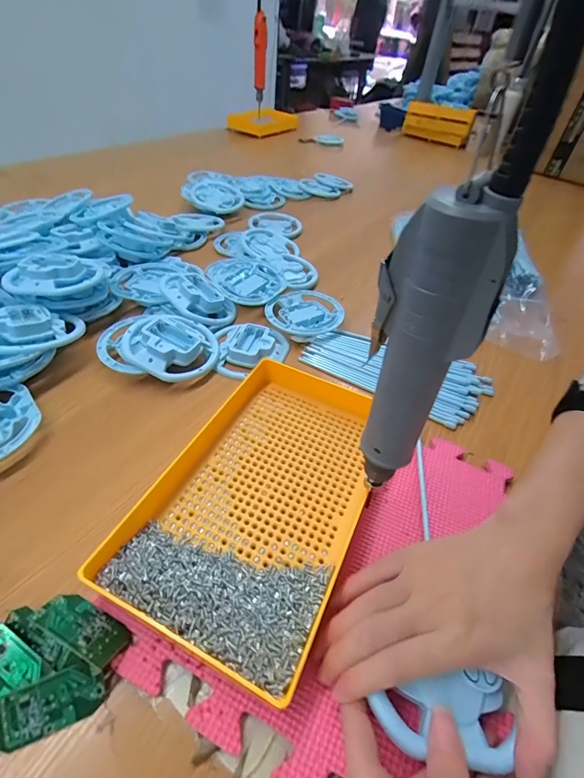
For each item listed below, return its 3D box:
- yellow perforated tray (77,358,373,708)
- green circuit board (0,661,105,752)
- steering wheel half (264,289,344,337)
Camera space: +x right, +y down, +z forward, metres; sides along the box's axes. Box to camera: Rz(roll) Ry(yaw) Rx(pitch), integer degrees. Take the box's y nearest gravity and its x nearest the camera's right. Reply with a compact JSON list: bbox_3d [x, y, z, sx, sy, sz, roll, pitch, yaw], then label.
[{"bbox_3d":[-0.023,0.077,0.306,0.157,0.033,0.239,22,47,14],"label":"yellow perforated tray"},{"bbox_3d":[-0.142,0.183,0.215,0.057,0.004,0.029,-16,77,-21],"label":"green circuit board"},{"bbox_3d":[0.016,-0.102,0.508,0.101,0.018,0.095,4,45,-4],"label":"steering wheel half"}]

